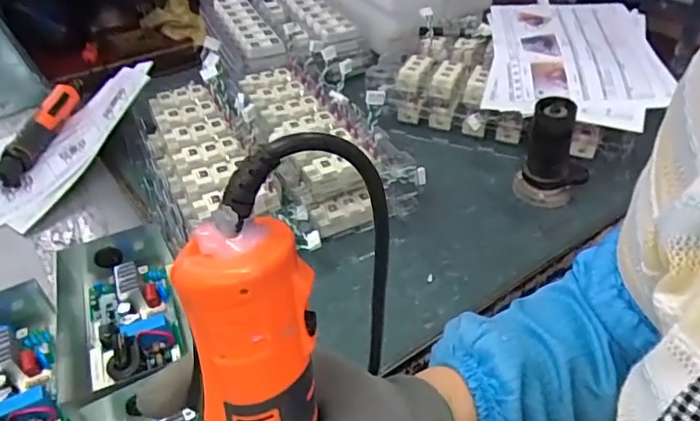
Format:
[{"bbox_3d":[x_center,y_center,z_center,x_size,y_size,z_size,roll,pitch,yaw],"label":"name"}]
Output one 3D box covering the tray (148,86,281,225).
[{"bbox_3d":[-0.206,-0.080,0.758,0.106,0.053,0.350,-19,44,-20],"label":"tray"}]

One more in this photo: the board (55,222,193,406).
[{"bbox_3d":[-0.234,0.114,0.555,0.121,0.076,0.217,-17,43,-18],"label":"board"}]

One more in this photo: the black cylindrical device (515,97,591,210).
[{"bbox_3d":[0.266,-0.077,0.705,0.084,0.128,0.064,13,41,19],"label":"black cylindrical device"}]

